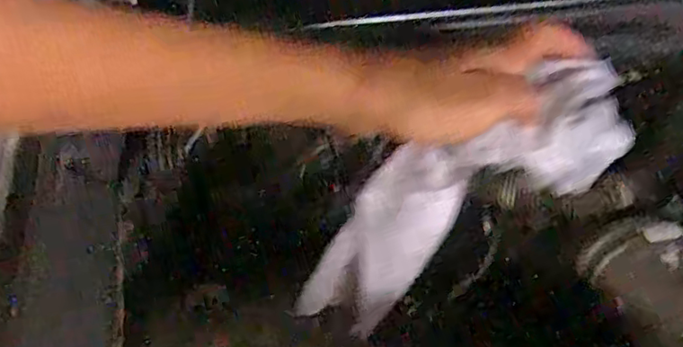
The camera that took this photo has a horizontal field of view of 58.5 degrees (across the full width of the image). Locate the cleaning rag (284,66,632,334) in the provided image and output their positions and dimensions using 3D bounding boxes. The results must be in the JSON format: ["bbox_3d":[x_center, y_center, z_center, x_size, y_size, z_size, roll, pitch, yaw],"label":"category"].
[{"bbox_3d":[0.067,0.026,0.414,0.106,0.262,0.042,36,30,-26],"label":"cleaning rag"}]

